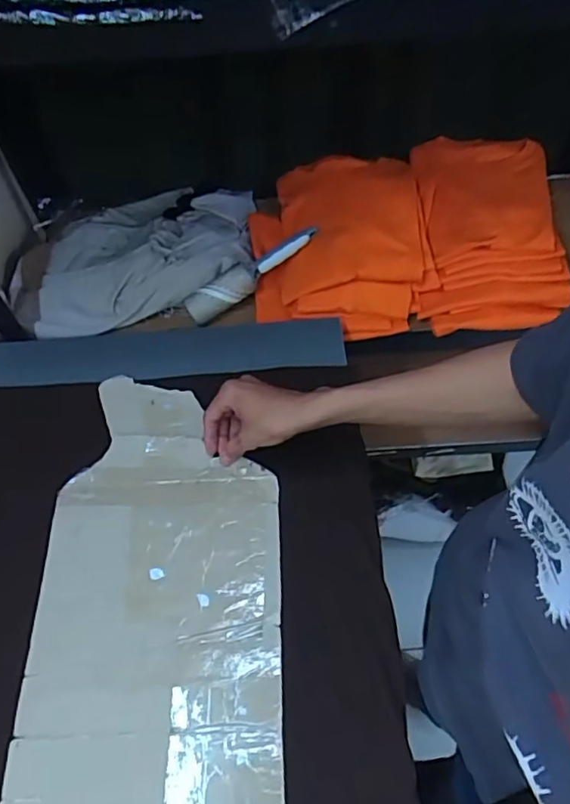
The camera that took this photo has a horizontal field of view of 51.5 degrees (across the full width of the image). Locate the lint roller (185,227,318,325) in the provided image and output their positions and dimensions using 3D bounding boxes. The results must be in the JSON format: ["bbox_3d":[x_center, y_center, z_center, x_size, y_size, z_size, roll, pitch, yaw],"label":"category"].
[{"bbox_3d":[-0.048,-0.188,0.857,0.212,0.057,0.043,-34,62,-17],"label":"lint roller"}]

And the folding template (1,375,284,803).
[{"bbox_3d":[-0.130,0.252,0.585,0.249,0.011,0.623,-3,58,1],"label":"folding template"}]

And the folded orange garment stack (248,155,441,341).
[{"bbox_3d":[0.079,-0.238,0.882,0.253,0.108,0.290,-4,58,0],"label":"folded orange garment stack"}]

